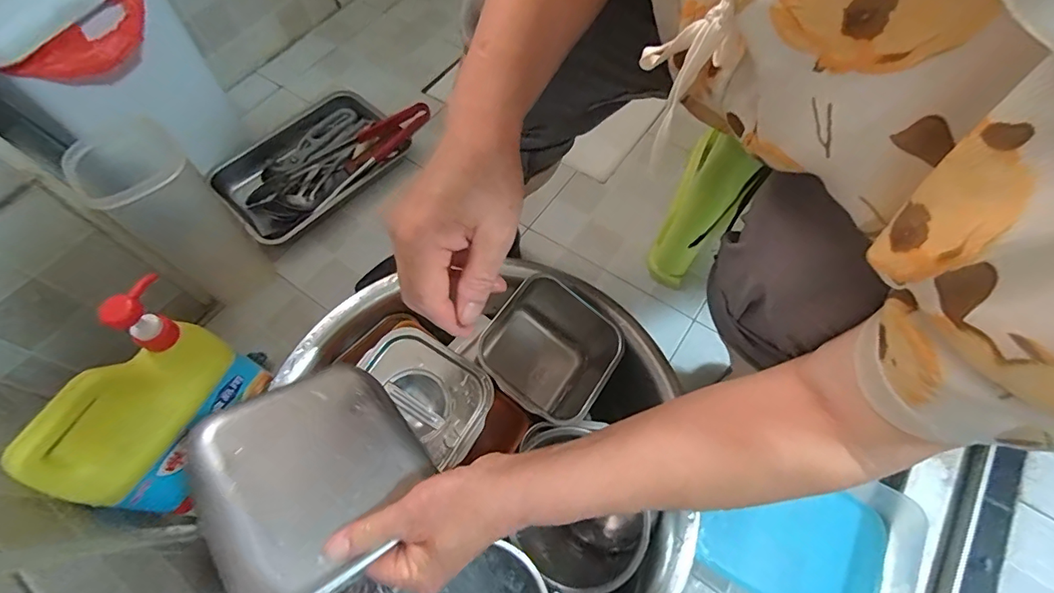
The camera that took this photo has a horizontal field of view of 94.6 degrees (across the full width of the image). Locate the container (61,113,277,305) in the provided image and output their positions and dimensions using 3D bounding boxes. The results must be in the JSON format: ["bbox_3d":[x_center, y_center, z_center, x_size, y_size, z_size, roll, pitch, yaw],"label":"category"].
[{"bbox_3d":[-0.455,-0.091,0.654,0.113,0.243,0.107,36,69,19],"label":"container"}]

